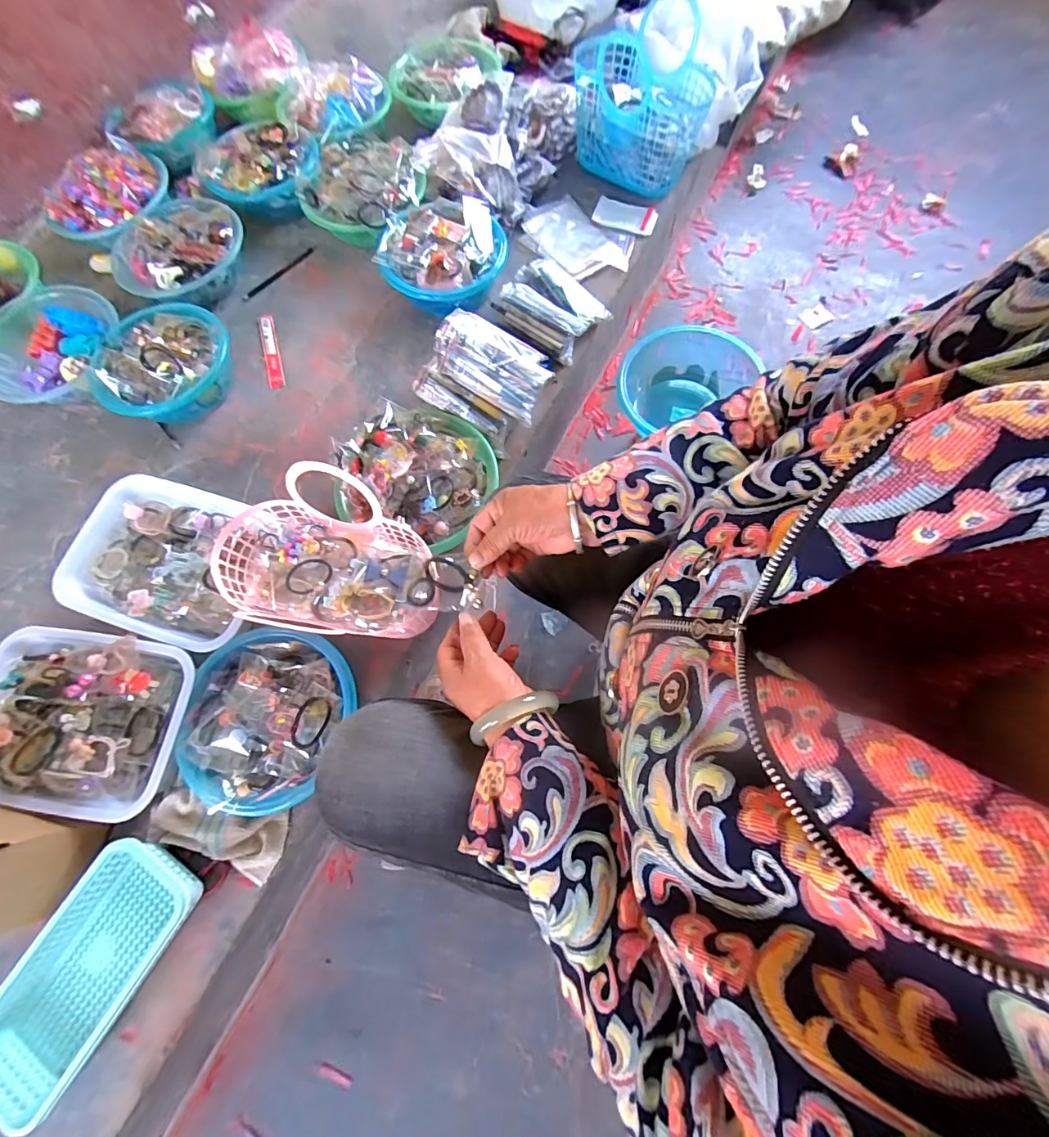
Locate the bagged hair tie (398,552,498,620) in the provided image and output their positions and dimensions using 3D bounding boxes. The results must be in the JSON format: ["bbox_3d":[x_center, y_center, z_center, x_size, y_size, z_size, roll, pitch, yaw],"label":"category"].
[{"bbox_3d":[-0.071,0.014,0.451,0.092,0.025,0.054,12,72,4],"label":"bagged hair tie"}]

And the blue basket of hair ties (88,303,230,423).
[{"bbox_3d":[-0.604,-0.351,0.801,0.179,0.096,0.223,1,70,1],"label":"blue basket of hair ties"}]

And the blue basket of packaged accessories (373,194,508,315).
[{"bbox_3d":[-0.151,-0.561,0.858,0.205,0.091,0.216,0,70,1],"label":"blue basket of packaged accessories"}]

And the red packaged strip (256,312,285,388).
[{"bbox_3d":[-0.469,-0.404,0.868,0.028,0.005,0.178,-17,71,-6],"label":"red packaged strip"}]

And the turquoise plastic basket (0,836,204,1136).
[{"bbox_3d":[-0.511,0.469,0.551,0.143,0.060,0.265,30,73,11],"label":"turquoise plastic basket"}]

